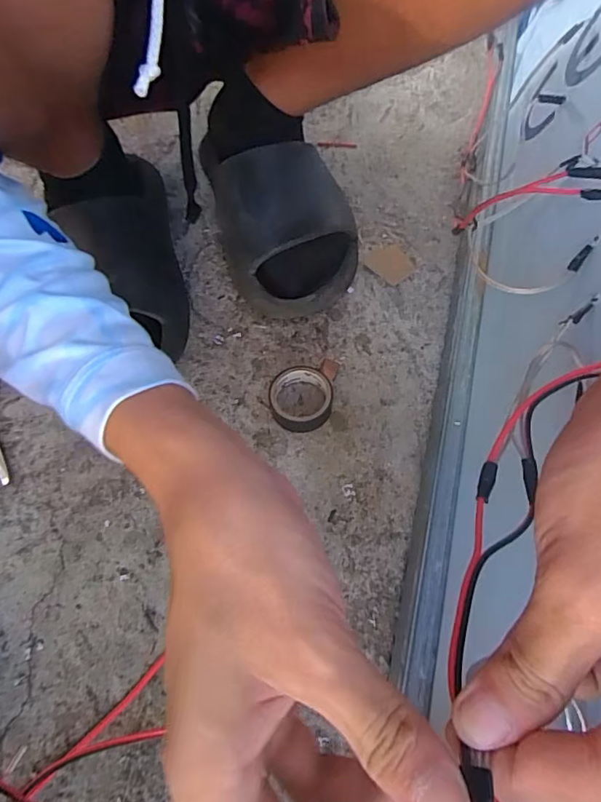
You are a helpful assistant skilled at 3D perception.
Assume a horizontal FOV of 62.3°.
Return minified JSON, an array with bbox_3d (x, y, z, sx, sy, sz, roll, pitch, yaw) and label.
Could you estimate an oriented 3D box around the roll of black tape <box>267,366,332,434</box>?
[{"bbox_3d":[-0.001,0.000,0.397,0.050,0.020,0.049,0,62,0],"label":"roll of black tape"}]

